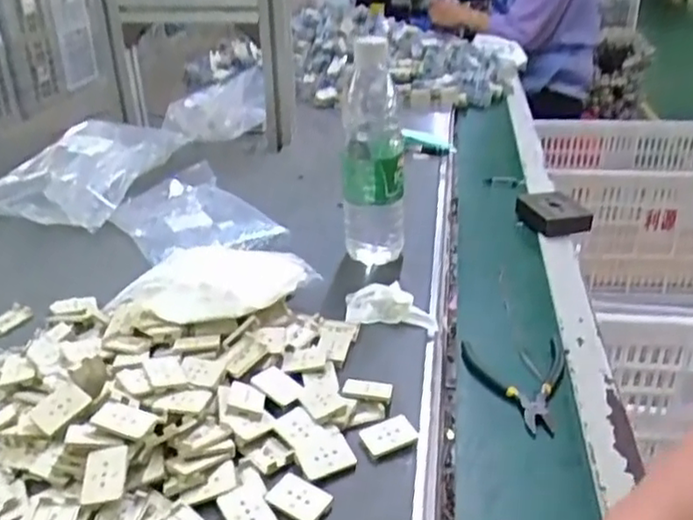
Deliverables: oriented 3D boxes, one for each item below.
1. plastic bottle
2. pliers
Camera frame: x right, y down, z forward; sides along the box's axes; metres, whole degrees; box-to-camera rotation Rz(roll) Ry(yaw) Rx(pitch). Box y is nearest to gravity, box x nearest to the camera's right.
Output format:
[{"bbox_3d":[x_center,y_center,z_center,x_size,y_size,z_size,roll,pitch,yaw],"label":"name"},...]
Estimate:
[{"bbox_3d":[0.028,-0.103,0.704,0.062,0.227,0.060,1,27,3],"label":"plastic bottle"},{"bbox_3d":[0.145,0.104,0.616,0.094,0.013,0.128,9,29,17],"label":"pliers"}]

